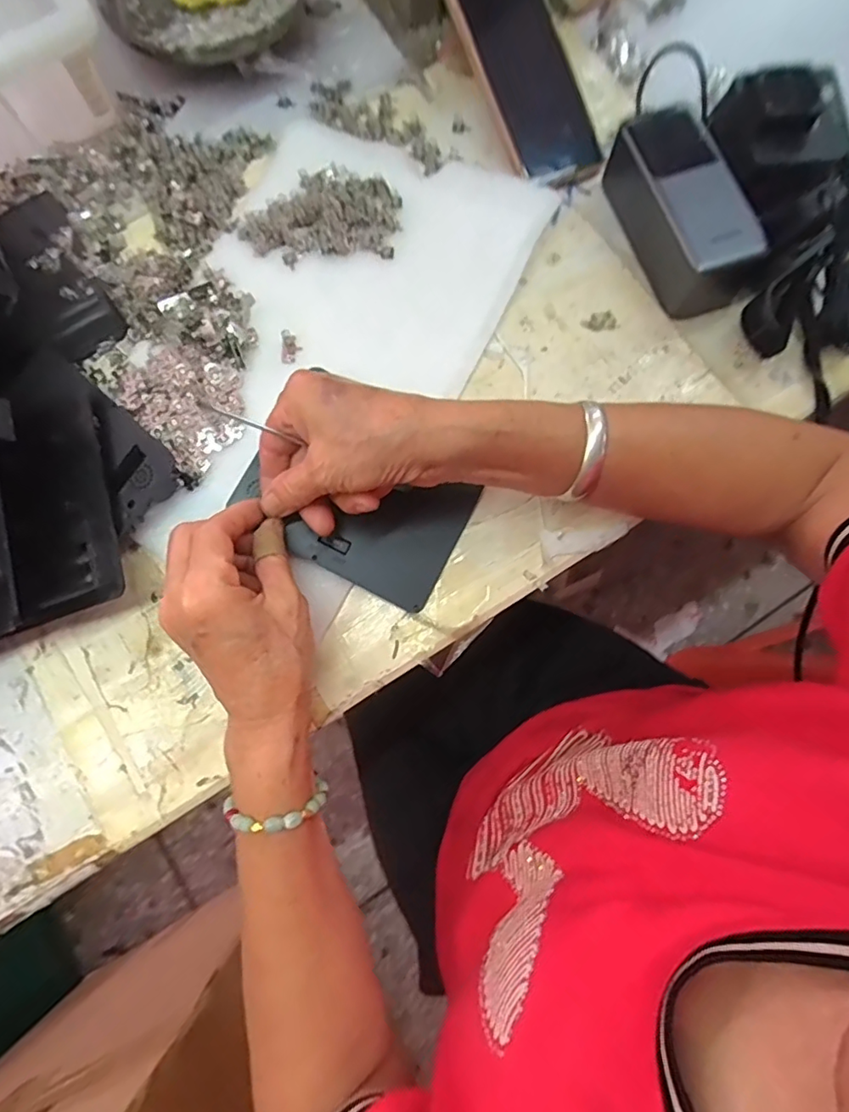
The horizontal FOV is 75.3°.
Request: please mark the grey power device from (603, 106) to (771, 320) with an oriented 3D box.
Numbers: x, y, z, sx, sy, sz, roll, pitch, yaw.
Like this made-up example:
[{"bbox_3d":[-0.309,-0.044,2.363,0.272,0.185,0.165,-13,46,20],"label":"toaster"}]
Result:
[{"bbox_3d":[0.176,-0.239,0.377,0.064,0.048,0.138,-22,81,-5],"label":"grey power device"}]

